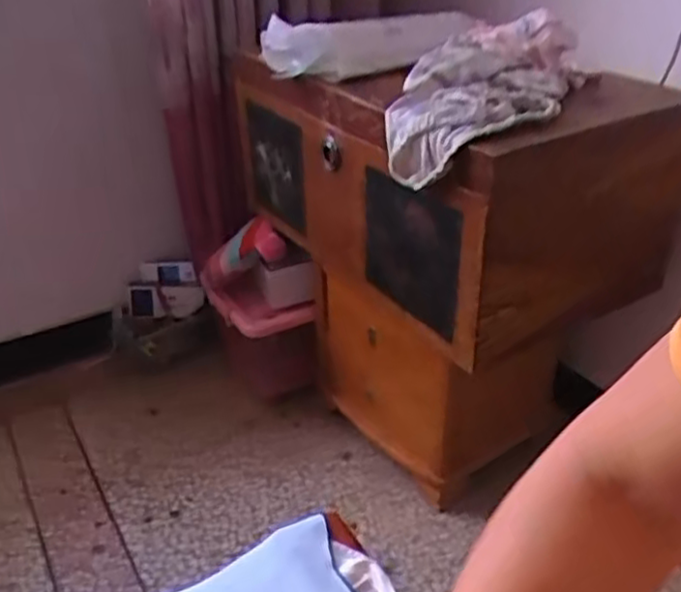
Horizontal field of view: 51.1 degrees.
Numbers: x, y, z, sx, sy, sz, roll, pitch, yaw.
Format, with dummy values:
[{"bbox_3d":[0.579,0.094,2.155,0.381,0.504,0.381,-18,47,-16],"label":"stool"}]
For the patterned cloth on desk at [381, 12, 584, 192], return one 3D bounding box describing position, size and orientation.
[{"bbox_3d":[0.223,-0.316,1.106,0.216,0.119,0.371,26,58,40],"label":"patterned cloth on desk"}]

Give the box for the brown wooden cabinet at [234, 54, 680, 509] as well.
[{"bbox_3d":[0.240,-0.042,1.446,0.562,0.852,0.621,-19,36,-27],"label":"brown wooden cabinet"}]

